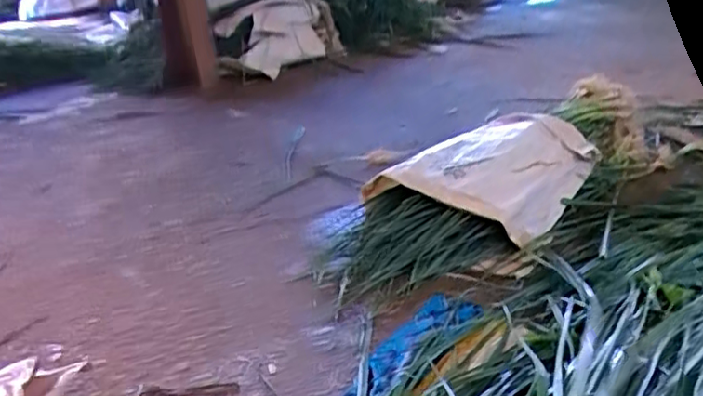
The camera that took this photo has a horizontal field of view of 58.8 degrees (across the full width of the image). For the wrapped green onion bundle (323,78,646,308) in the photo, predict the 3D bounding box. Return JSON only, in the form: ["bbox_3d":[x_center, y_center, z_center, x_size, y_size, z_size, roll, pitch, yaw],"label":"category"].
[{"bbox_3d":[0.355,-0.056,1.479,1.013,0.154,0.378,-22,30,-28],"label":"wrapped green onion bundle"}]

